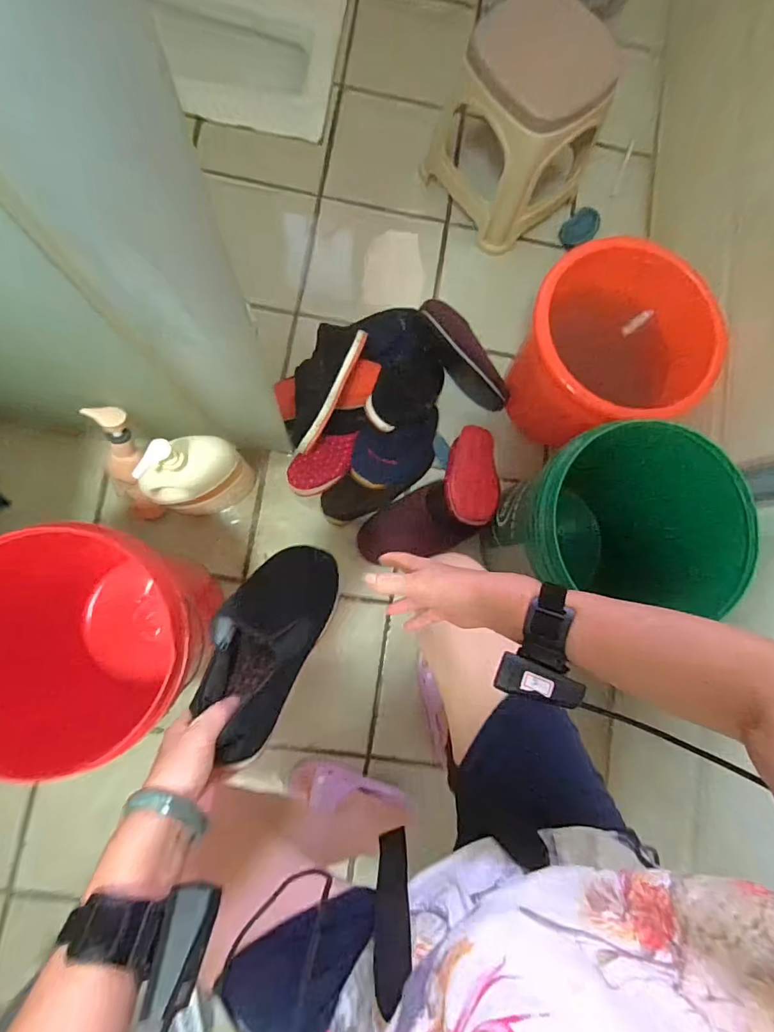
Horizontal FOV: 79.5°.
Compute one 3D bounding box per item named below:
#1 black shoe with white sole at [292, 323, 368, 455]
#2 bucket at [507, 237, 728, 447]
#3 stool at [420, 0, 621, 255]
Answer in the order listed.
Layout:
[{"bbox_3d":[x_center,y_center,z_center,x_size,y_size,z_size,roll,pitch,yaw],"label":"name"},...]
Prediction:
[{"bbox_3d":[-0.126,-0.242,0.853,0.098,0.069,0.255,22,82,-3],"label":"black shoe with white sole"},{"bbox_3d":[0.387,-0.295,0.872,0.285,0.234,0.315,-40,89,-8],"label":"bucket"},{"bbox_3d":[0.269,-0.790,0.955,0.256,0.306,0.266,-36,89,-8],"label":"stool"}]

